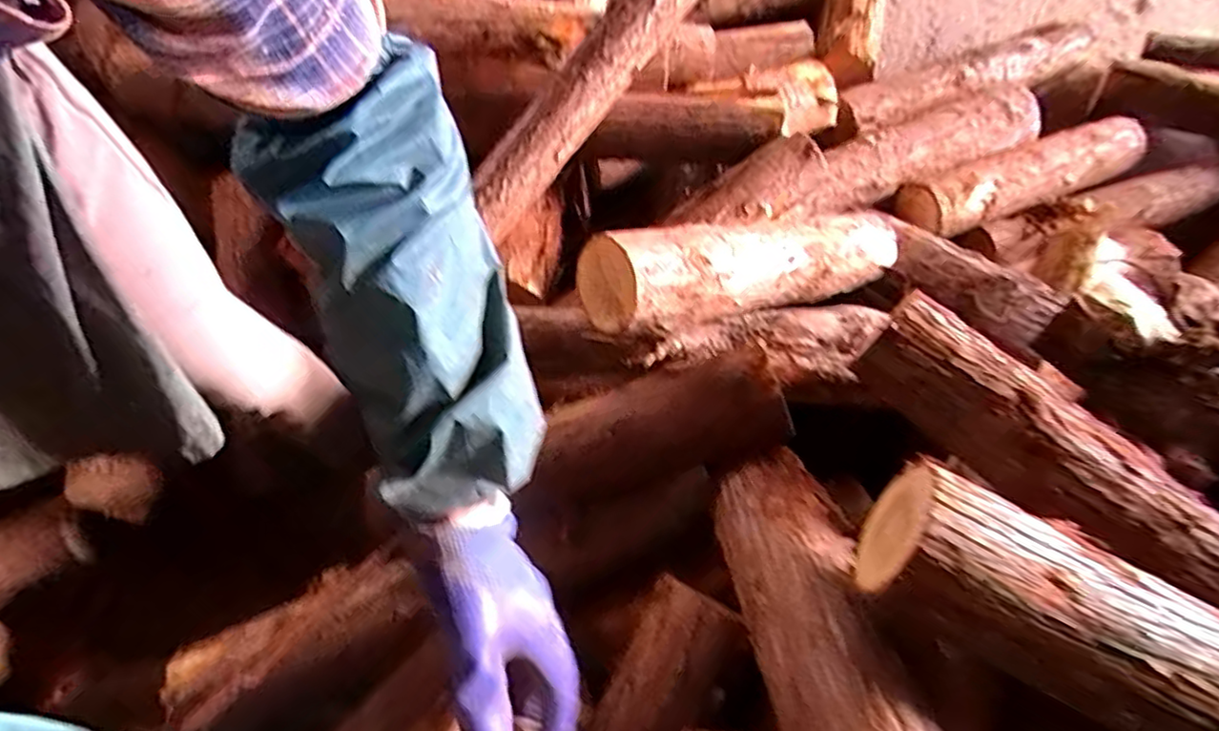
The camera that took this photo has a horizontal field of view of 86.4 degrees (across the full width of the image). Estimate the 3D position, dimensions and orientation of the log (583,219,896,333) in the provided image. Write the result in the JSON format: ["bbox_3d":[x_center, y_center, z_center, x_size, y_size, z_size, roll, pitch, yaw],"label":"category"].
[{"bbox_3d":[0.203,-0.127,0.807,0.510,0.085,0.108,-13,67,-32],"label":"log"}]

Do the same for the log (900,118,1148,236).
[{"bbox_3d":[0.714,-0.328,1.122,0.492,0.080,0.105,-22,71,-8],"label":"log"}]

